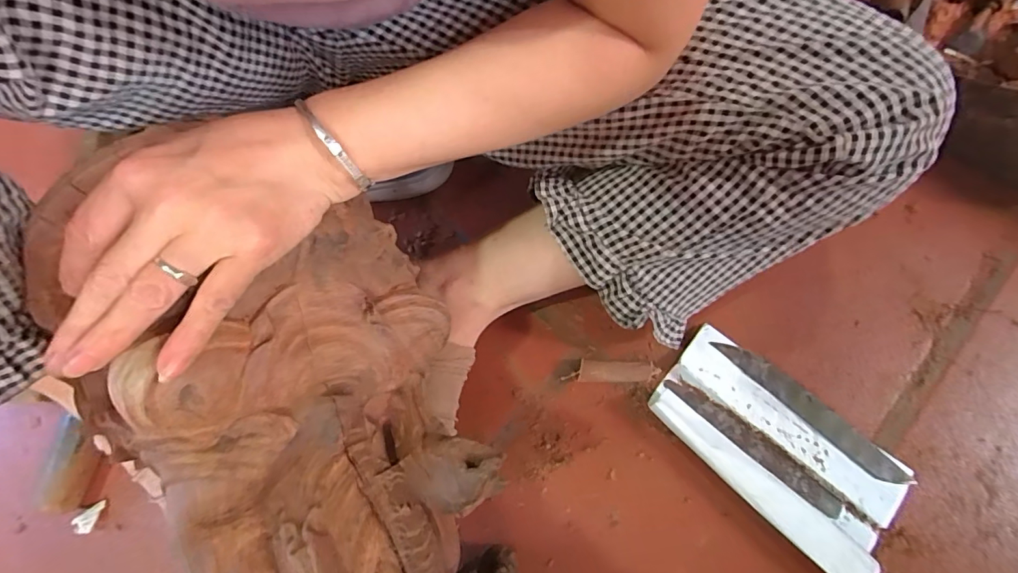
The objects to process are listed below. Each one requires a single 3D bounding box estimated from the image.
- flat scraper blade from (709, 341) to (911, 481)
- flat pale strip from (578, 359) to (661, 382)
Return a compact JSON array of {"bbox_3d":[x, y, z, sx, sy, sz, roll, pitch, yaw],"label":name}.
[{"bbox_3d":[0.269,0.108,0.421,0.186,0.008,0.023,42,77,13],"label":"flat scraper blade"},{"bbox_3d":[0.100,0.079,0.435,0.070,0.013,0.020,2,72,1],"label":"flat pale strip"}]

